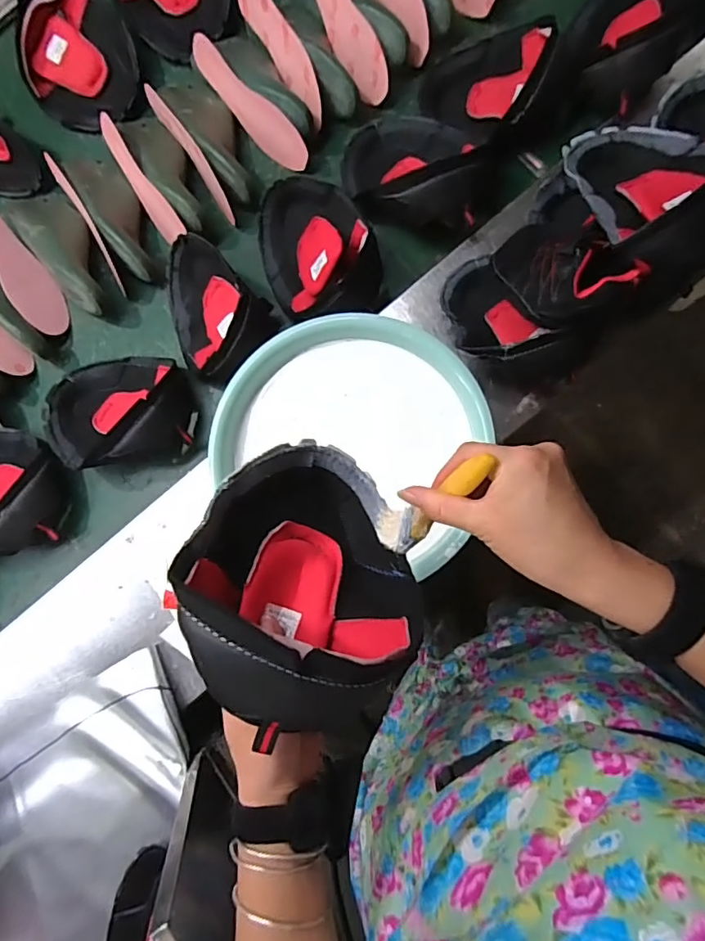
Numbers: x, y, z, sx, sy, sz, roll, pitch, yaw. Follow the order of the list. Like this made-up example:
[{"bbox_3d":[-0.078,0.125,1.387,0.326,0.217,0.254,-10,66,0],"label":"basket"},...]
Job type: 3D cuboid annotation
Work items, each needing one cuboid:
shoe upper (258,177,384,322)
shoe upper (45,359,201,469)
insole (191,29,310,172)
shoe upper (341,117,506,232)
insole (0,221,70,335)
[{"bbox_3d":[-0.048,-0.301,0.699,0.160,0.083,0.195,-13,83,4],"label":"shoe upper"},{"bbox_3d":[-0.332,-0.084,0.703,0.204,0.084,0.156,-4,84,5],"label":"shoe upper"},{"bbox_3d":[-0.145,-0.512,0.730,0.215,0.071,0.007,47,62,-6],"label":"insole"},{"bbox_3d":[0.086,-0.413,0.699,0.220,0.085,0.157,36,89,8],"label":"shoe upper"},{"bbox_3d":[-0.485,-0.297,0.734,0.065,0.013,0.219,-41,106,-35],"label":"insole"}]

